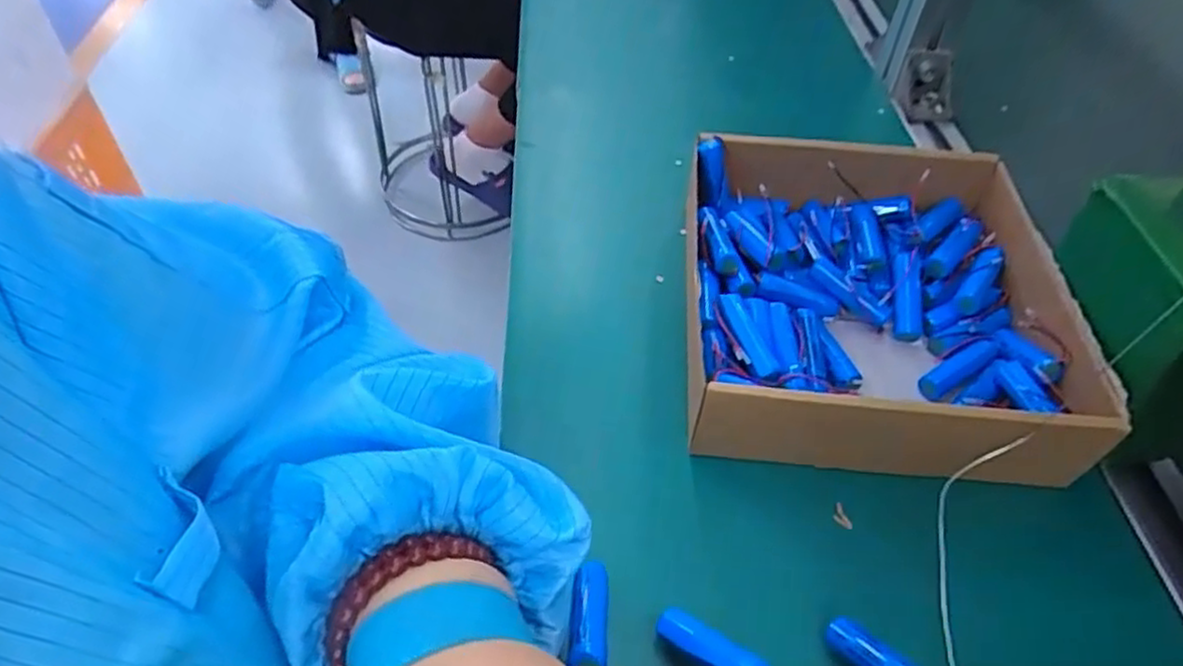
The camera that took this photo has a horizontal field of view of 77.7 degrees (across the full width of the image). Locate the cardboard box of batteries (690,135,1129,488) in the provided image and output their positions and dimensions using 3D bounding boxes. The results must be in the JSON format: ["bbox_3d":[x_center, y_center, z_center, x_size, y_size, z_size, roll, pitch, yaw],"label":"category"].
[{"bbox_3d":[0.151,-0.023,0.404,0.183,0.053,0.198,7,48,4],"label":"cardboard box of batteries"}]

